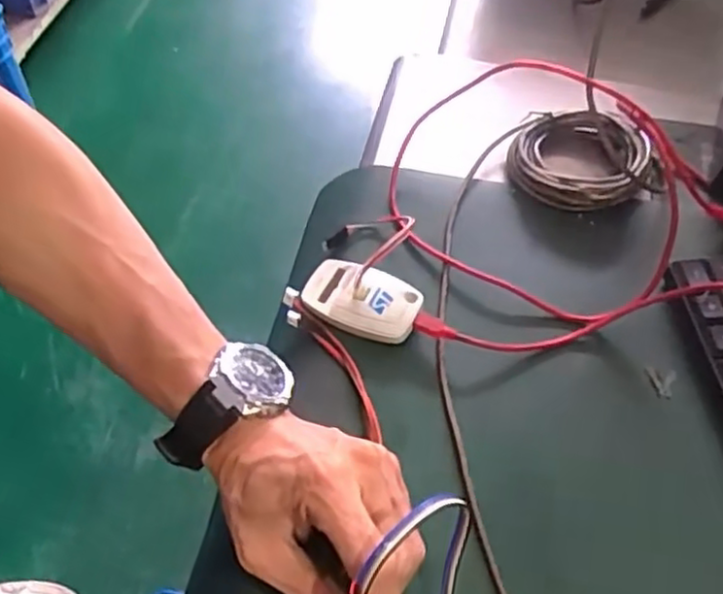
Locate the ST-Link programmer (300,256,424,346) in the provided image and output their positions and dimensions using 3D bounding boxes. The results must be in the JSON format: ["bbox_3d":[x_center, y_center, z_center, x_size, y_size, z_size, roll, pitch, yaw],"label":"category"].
[{"bbox_3d":[0.000,0.000,0.463,0.078,0.020,0.049,17,57,12],"label":"ST-Link programmer"}]

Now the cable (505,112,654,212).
[{"bbox_3d":[0.168,-0.107,0.538,0.100,0.040,0.089,23,58,16],"label":"cable"}]

